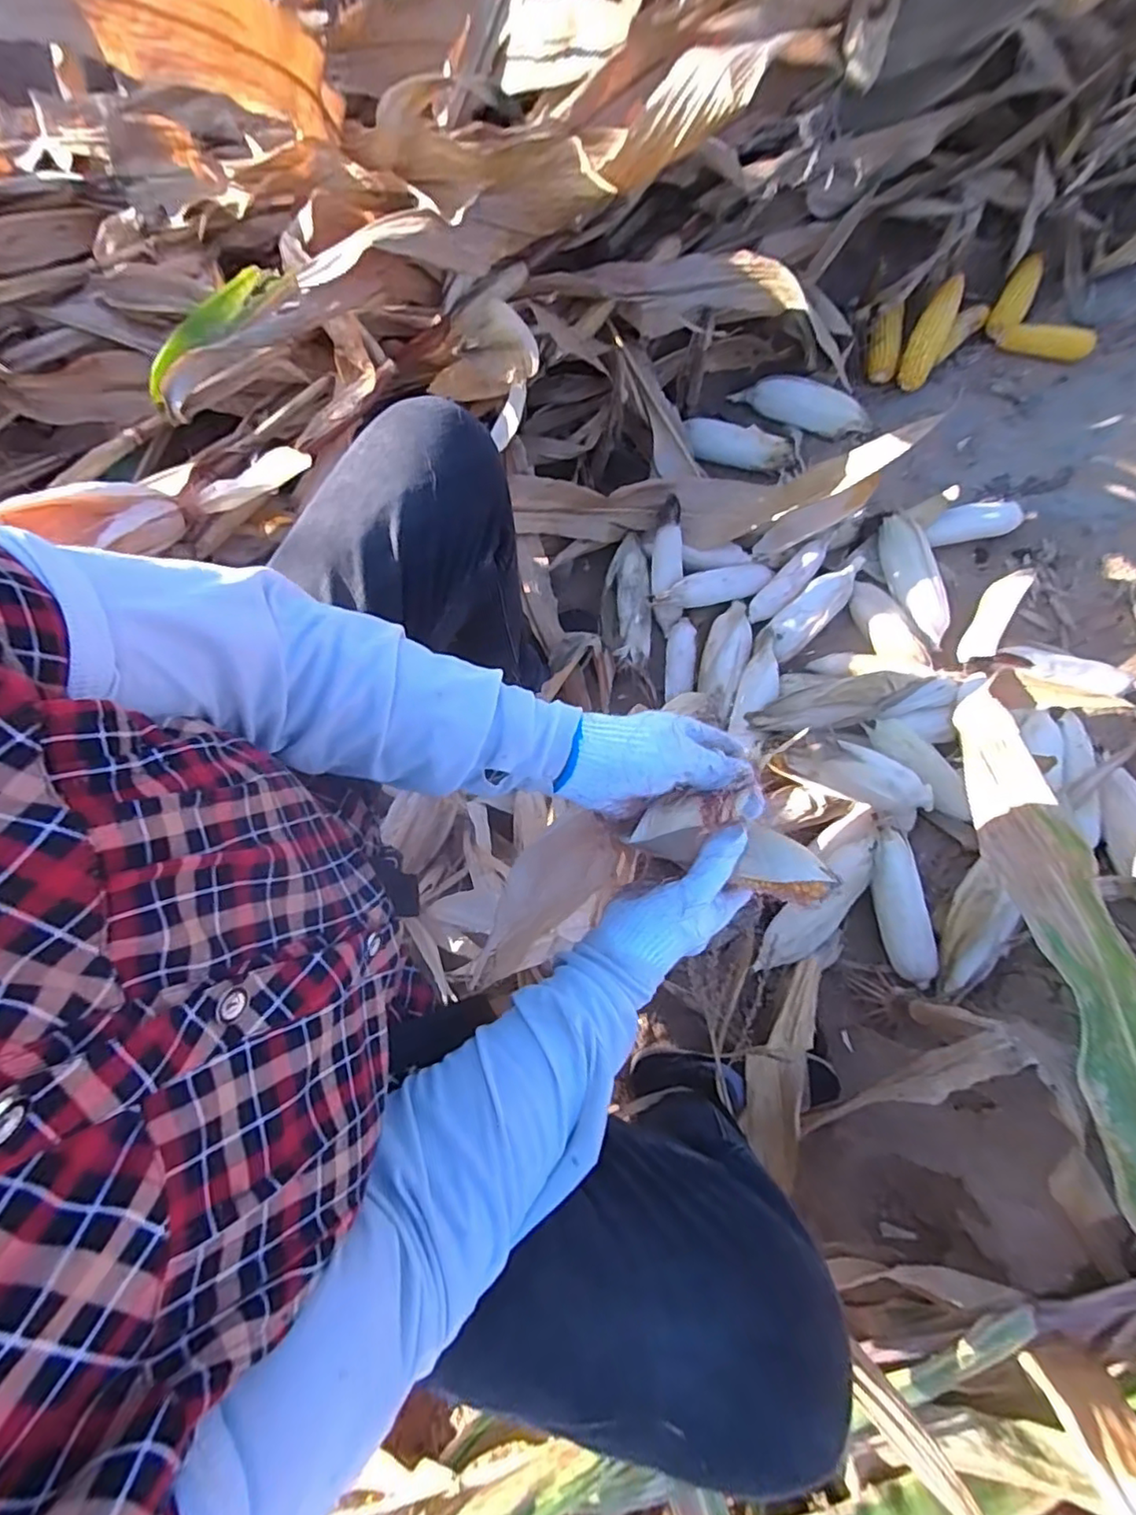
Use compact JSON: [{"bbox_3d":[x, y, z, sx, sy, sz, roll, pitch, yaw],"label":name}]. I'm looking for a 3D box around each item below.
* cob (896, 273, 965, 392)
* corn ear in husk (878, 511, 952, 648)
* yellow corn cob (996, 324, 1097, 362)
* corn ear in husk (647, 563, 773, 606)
[{"bbox_3d":[0.607,-0.709,1.033,0.058,0.053,0.173,28,90,9],"label":"cob"},{"bbox_3d":[0.528,-0.272,0.941,0.060,0.048,0.205,-7,73,-1],"label":"corn ear in husk"},{"bbox_3d":[0.821,-0.712,1.062,0.150,0.037,0.044,12,73,5],"label":"yellow corn cob"},{"bbox_3d":[0.218,-0.261,0.938,0.195,0.038,0.049,-15,73,-4],"label":"corn ear in husk"}]

